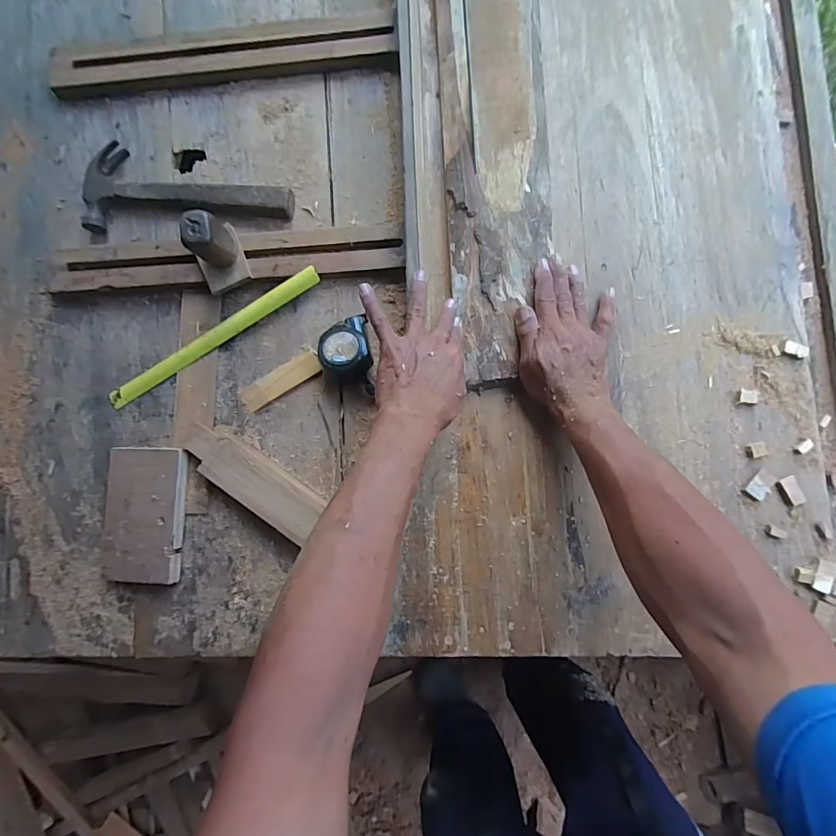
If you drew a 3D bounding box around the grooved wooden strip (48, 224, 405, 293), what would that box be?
[{"bbox_3d":[-0.228,-0.190,0.512,0.422,0.023,0.056,-4,85,3],"label":"grooved wooden strip"}]

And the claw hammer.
[{"bbox_3d":[-0.282,-0.289,0.523,0.257,0.026,0.101,-1,85,4],"label":"claw hammer"}]

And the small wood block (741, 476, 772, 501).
[{"bbox_3d":[0.359,0.076,0.451,0.020,0.006,0.022,45,89,6],"label":"small wood block"}]

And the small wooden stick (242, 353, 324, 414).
[{"bbox_3d":[-0.161,-0.044,0.503,0.099,0.005,0.031,-30,84,1],"label":"small wooden stick"}]

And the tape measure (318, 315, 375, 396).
[{"bbox_3d":[-0.080,-0.078,0.484,0.057,0.044,0.079,0,85,4],"label":"tape measure"}]

